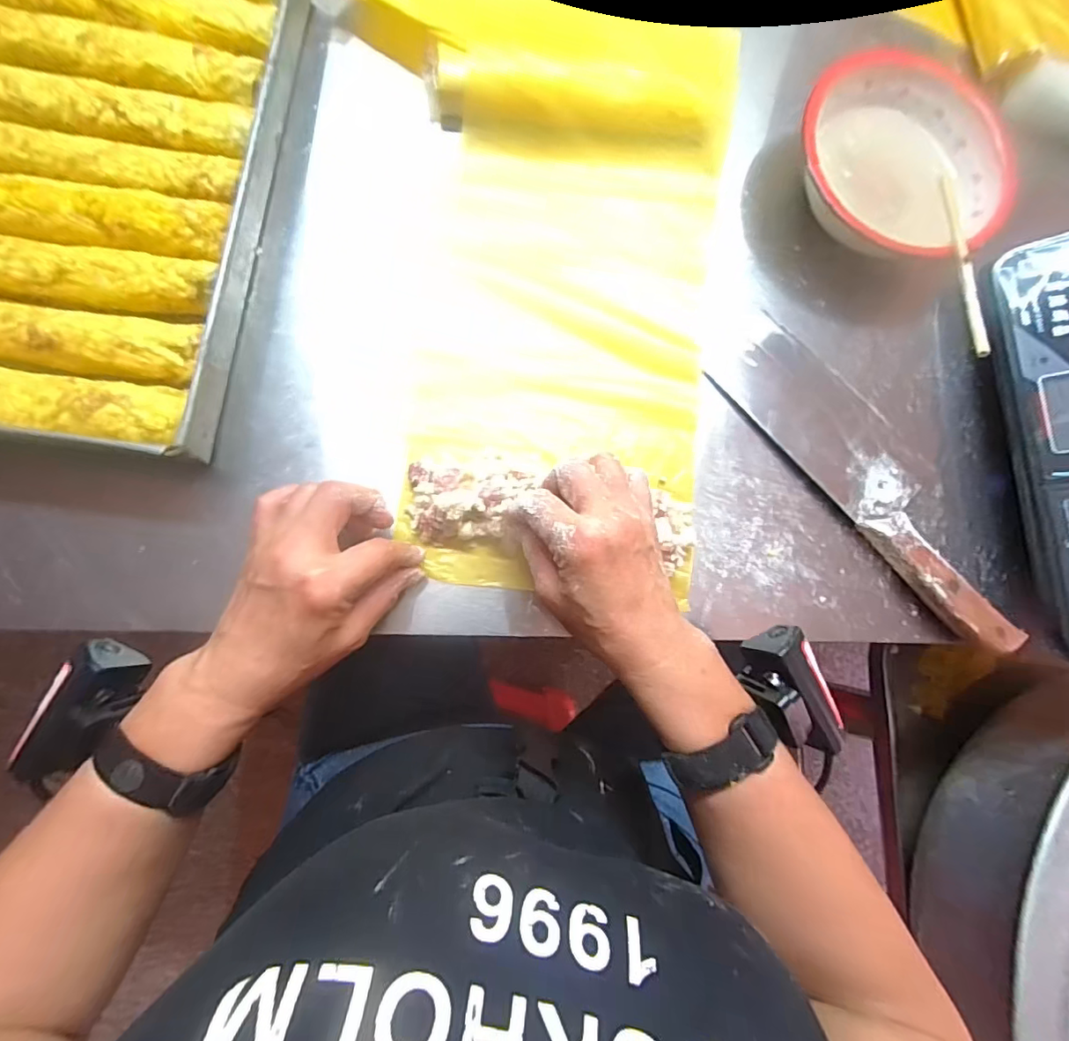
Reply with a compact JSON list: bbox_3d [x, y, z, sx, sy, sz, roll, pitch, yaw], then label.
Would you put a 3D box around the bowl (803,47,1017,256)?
[{"bbox_3d":[0.283,-0.282,0.403,0.171,0.050,0.173,-2,83,-7],"label":"bowl"}]

